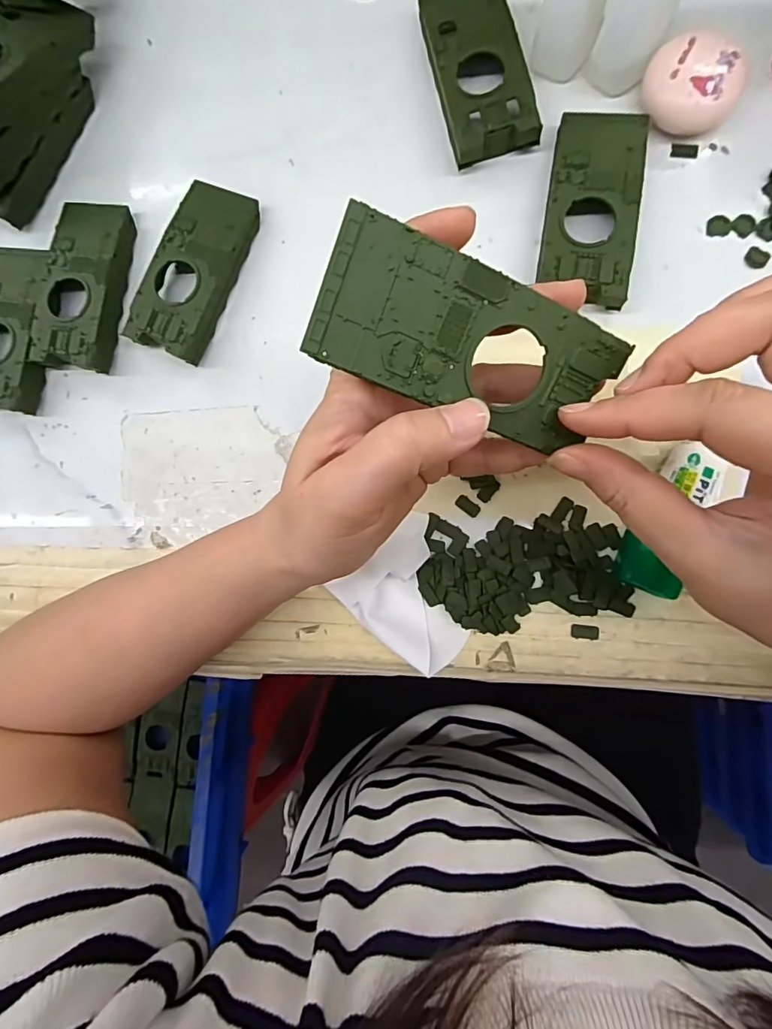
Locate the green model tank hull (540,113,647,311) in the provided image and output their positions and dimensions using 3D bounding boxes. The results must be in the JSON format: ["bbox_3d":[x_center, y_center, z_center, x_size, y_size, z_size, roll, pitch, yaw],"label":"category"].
[{"bbox_3d":[0.111,-0.165,0.257,0.047,0.020,0.105,7,89,8],"label":"green model tank hull"}]

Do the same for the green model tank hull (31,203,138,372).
[{"bbox_3d":[-0.189,-0.143,0.299,0.050,0.021,0.103,8,89,8],"label":"green model tank hull"}]

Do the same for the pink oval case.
[{"bbox_3d":[0.160,-0.223,0.251,0.047,0.024,0.039,29,92,8],"label":"pink oval case"}]

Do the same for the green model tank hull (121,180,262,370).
[{"bbox_3d":[-0.113,-0.146,0.289,0.050,0.021,0.103,22,92,8],"label":"green model tank hull"}]

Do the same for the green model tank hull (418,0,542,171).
[{"bbox_3d":[0.051,-0.252,0.269,0.047,0.019,0.105,-14,87,7],"label":"green model tank hull"}]

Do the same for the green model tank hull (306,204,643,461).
[{"bbox_3d":[0.029,-0.056,0.155,0.101,0.013,0.045,14,90,-14],"label":"green model tank hull"}]

